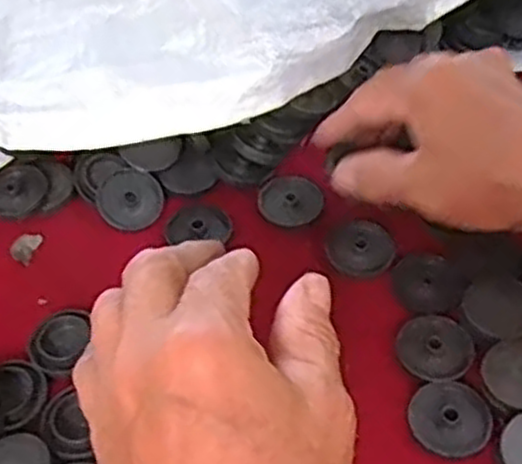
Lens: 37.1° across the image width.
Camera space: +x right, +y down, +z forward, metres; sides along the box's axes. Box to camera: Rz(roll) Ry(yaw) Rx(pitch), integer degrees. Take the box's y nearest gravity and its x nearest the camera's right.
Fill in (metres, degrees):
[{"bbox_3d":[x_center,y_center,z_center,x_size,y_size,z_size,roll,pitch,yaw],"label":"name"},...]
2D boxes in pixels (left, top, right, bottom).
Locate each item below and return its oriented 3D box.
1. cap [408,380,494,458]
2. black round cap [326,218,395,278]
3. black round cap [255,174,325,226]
[{"bbox_3d":[0.080,0.078,0.328,0.033,0.004,0.032,-1,47,1],"label":"cap"},{"bbox_3d":[0.050,0.008,0.388,0.032,0.007,0.031,-1,47,1],"label":"black round cap"},{"bbox_3d":[0.015,-0.017,0.411,0.033,0.004,0.031,35,58,29],"label":"black round cap"}]

